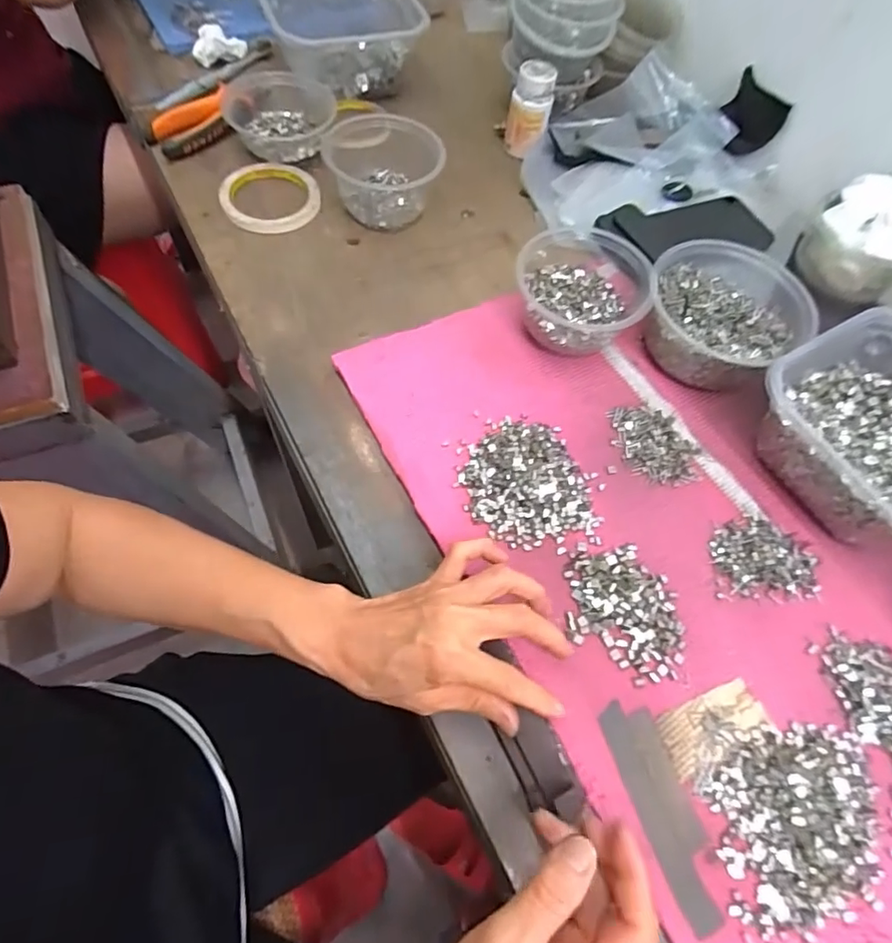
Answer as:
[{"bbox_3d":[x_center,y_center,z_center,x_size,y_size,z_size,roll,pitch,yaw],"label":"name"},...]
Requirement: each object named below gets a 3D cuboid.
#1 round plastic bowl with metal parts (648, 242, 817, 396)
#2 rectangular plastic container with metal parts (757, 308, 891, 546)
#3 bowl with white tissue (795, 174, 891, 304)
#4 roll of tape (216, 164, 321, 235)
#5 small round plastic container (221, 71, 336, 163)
[{"bbox_3d":[0.248,-0.142,0.484,0.153,0.062,0.130,-33,70,-19],"label":"round plastic bowl with metal parts"},{"bbox_3d":[0.346,-0.027,0.428,0.165,0.074,0.172,-26,68,-17],"label":"rectangular plastic container with metal parts"},{"bbox_3d":[0.415,-0.228,0.517,0.114,0.084,0.104,-26,68,-17],"label":"bowl with white tissue"},{"bbox_3d":[-0.181,-0.283,0.561,0.096,0.016,0.095,3,63,-5],"label":"roll of tape"},{"bbox_3d":[-0.183,-0.393,0.598,0.116,0.043,0.120,1,64,-2],"label":"small round plastic container"}]

